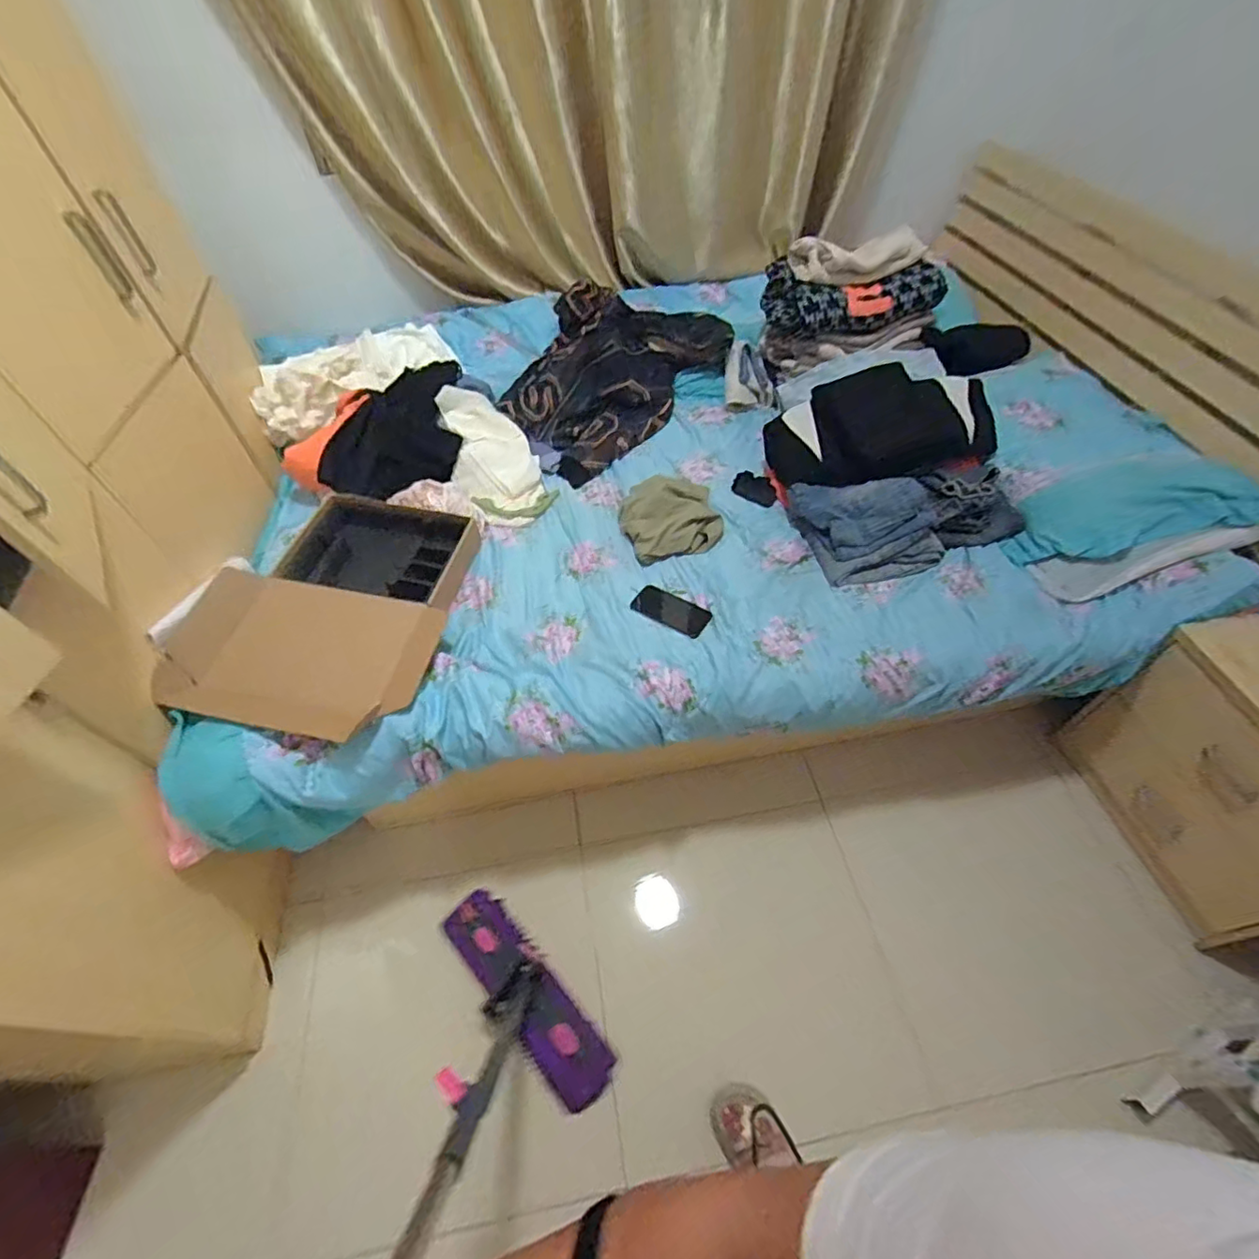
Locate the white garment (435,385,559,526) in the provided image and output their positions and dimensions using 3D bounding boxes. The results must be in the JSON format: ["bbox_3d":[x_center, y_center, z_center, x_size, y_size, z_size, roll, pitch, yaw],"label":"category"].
[{"bbox_3d":[-0.337,-0.427,1.442,0.215,0.184,0.333,-25,55,-16],"label":"white garment"}]

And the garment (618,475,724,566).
[{"bbox_3d":[0.097,-0.264,1.356,0.229,0.057,0.205,-11,53,-6],"label":"garment"}]

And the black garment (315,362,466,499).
[{"bbox_3d":[-0.562,-0.494,1.397,0.289,0.128,0.366,0,52,2],"label":"black garment"}]

